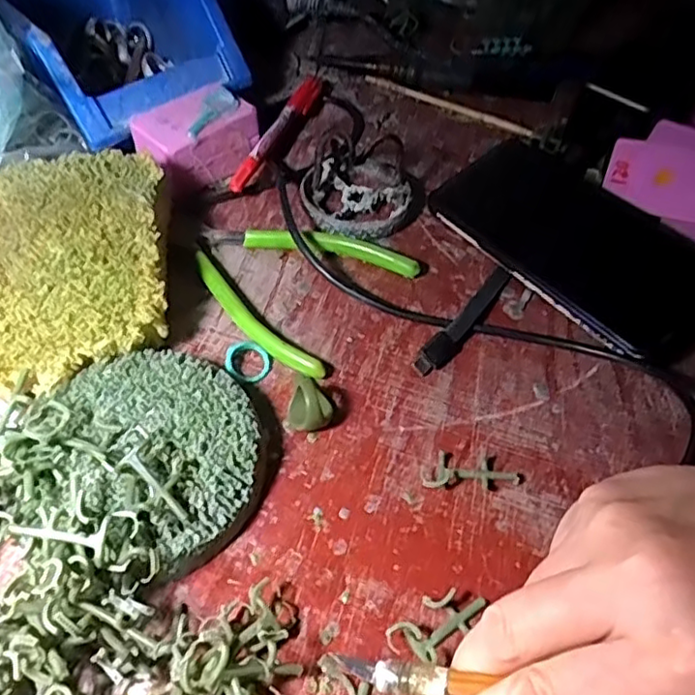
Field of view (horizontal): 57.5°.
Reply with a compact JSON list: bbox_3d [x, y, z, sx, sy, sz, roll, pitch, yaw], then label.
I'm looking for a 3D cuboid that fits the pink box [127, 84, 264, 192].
[{"bbox_3d":[-0.095,-0.132,0.397,0.070,0.034,0.045,-36,61,-27],"label":"pink box"}]

